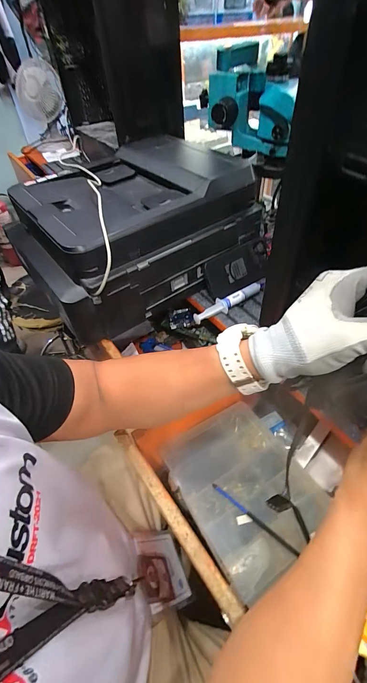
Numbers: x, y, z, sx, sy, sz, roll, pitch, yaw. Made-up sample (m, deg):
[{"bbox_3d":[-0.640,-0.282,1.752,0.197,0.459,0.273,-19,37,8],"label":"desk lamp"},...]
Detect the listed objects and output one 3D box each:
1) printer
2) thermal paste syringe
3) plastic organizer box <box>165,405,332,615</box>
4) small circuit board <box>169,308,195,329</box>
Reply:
[{"bbox_3d":[-0.095,-0.236,0.621,0.423,0.172,0.389,-29,52,-22],"label":"printer"},{"bbox_3d":[0.091,-0.079,0.582,0.168,0.020,0.024,-30,53,-22],"label":"thermal paste syringe"},{"bbox_3d":[0.096,0.222,0.475,0.187,0.038,0.225,-26,51,-20],"label":"plastic organizer box"},{"bbox_3d":[-0.005,-0.053,0.682,0.054,0.015,0.058,-4,47,-1],"label":"small circuit board"}]

